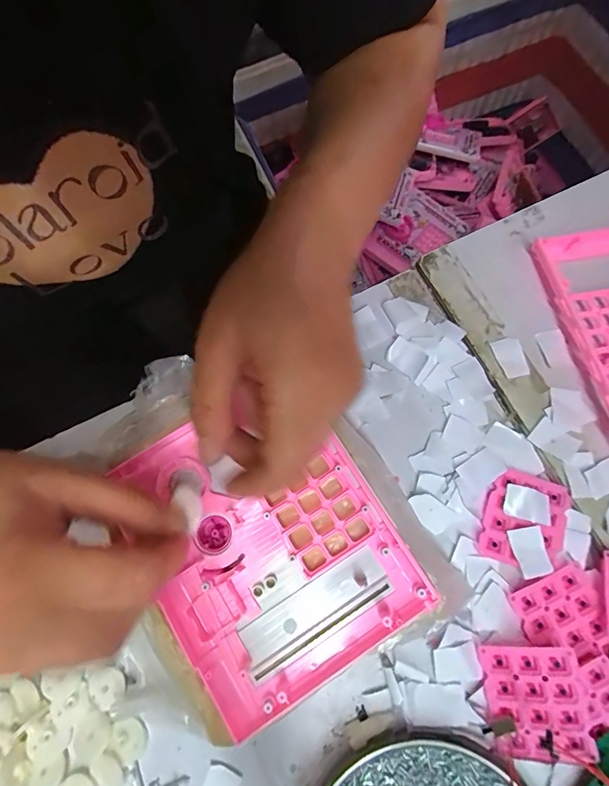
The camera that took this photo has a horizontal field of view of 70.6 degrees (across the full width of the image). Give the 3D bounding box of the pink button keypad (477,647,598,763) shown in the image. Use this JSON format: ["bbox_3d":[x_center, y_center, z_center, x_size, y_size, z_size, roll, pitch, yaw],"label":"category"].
[{"bbox_3d":[0.130,0.175,0.244,0.051,0.004,0.055,-10,77,19],"label":"pink button keypad"}]

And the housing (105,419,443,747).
[{"bbox_3d":[-0.022,0.085,0.252,0.132,0.027,0.162,-32,73,-8],"label":"housing"}]

